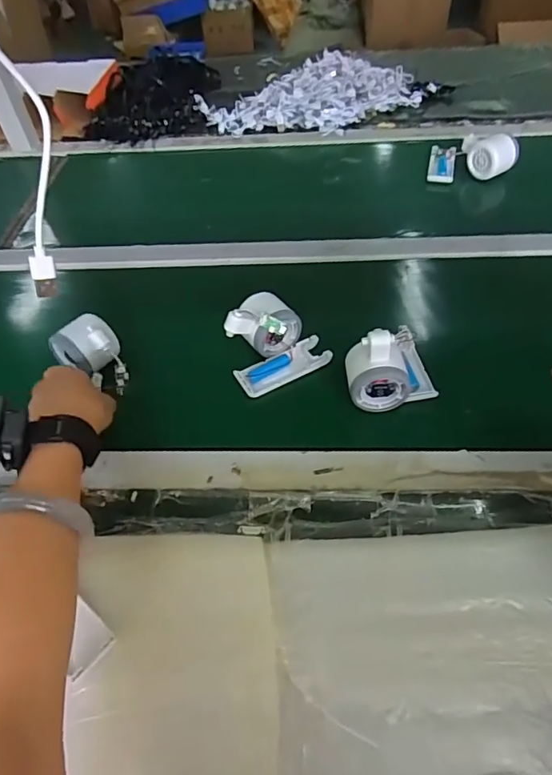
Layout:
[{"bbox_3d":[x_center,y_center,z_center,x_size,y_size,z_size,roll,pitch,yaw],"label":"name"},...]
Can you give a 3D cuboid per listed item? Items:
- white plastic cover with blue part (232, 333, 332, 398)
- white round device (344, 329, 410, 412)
[{"bbox_3d":[0.009,-0.023,0.533,0.104,0.017,0.037,-25,53,-15],"label":"white plastic cover with blue part"},{"bbox_3d":[0.100,-0.019,0.476,0.056,0.075,0.047,-3,50,3],"label":"white round device"}]

